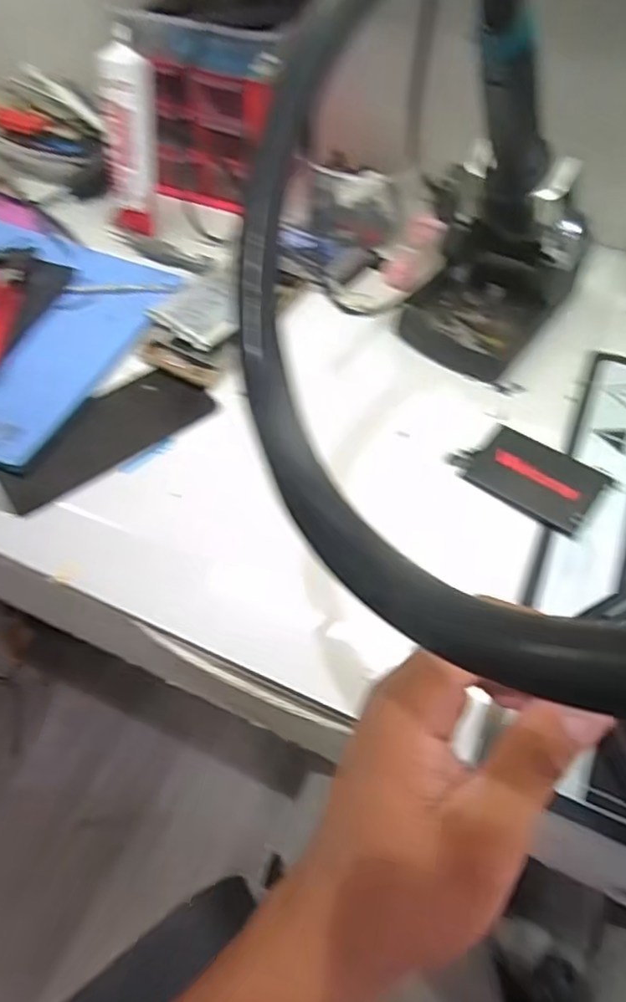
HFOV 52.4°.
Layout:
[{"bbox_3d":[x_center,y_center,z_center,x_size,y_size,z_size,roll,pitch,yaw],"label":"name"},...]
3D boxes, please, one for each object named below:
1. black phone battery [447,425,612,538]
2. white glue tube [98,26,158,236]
[{"bbox_3d":[0.147,-0.018,0.432,0.092,0.004,0.059,35,63,20],"label":"black phone battery"},{"bbox_3d":[-0.155,-0.306,0.534,0.042,0.145,0.027,11,36,7],"label":"white glue tube"}]

